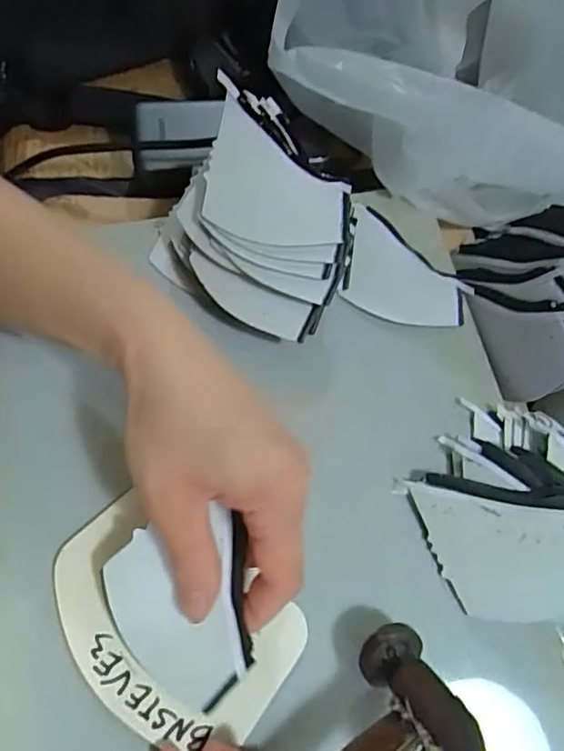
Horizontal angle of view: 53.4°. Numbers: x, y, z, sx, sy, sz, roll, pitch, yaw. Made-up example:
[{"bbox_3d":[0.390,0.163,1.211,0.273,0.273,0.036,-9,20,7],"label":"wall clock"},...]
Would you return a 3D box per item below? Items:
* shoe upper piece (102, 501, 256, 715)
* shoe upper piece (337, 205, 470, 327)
[{"bbox_3d":[-0.045,0.104,0.245,0.061,0.019,0.076,-8,72,-5],"label":"shoe upper piece"},{"bbox_3d":[0.075,-0.062,0.346,0.081,0.009,0.065,22,70,3],"label":"shoe upper piece"}]

